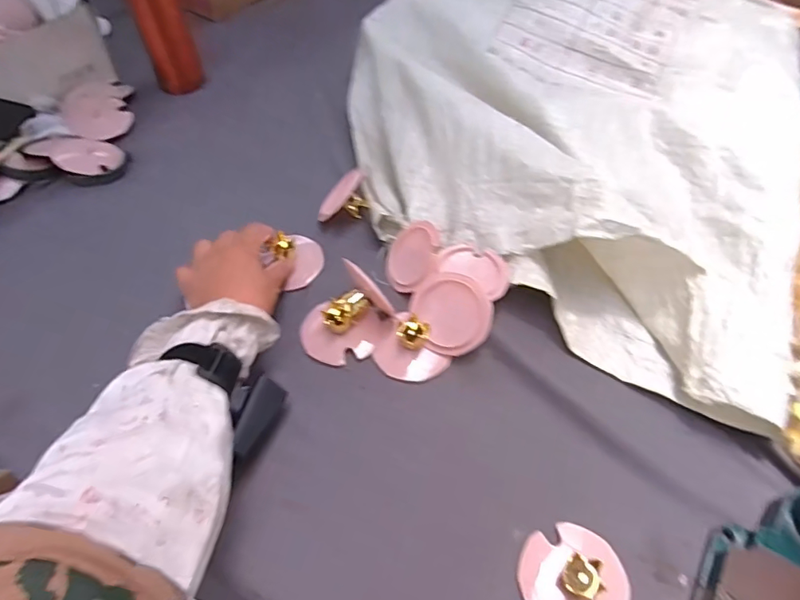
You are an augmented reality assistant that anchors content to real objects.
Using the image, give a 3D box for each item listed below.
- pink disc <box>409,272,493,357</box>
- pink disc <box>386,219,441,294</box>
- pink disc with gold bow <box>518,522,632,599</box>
[{"bbox_3d":[0.049,0.012,0.470,0.067,0.008,0.076,-26,79,15],"label":"pink disc"},{"bbox_3d":[0.012,-0.045,0.528,0.068,0.009,0.074,-21,60,42],"label":"pink disc"},{"bbox_3d":[0.125,0.197,0.356,0.072,0.019,0.072,1,53,-1],"label":"pink disc with gold bow"}]

